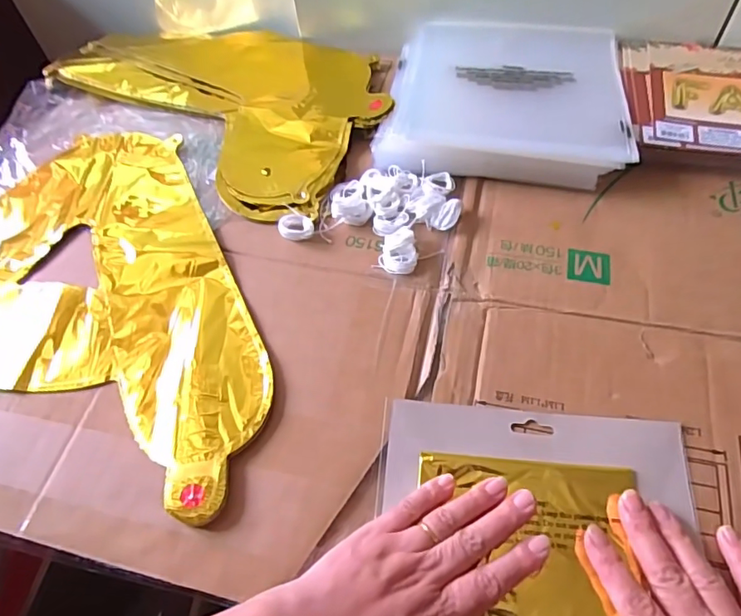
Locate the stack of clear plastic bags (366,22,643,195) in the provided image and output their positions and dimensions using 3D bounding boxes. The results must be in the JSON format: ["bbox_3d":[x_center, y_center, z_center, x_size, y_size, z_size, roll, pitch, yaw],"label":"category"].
[{"bbox_3d":[0.133,-0.216,0.538,0.222,0.035,0.230,6,57,8],"label":"stack of clear plastic bags"}]

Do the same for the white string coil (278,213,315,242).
[{"bbox_3d":[-0.065,-0.071,0.472,0.030,0.013,0.025,-7,57,0],"label":"white string coil"}]

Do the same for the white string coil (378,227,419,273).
[{"bbox_3d":[0.023,-0.049,0.448,0.031,0.014,0.040,0,57,5],"label":"white string coil"}]

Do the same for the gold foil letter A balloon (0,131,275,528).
[{"bbox_3d":[-0.268,-0.025,0.457,0.396,0.014,0.350,1,57,5],"label":"gold foil letter A balloon"}]

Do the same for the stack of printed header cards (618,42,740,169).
[{"bbox_3d":[0.351,-0.195,0.512,0.209,0.027,0.174,6,57,8],"label":"stack of printed header cards"}]

